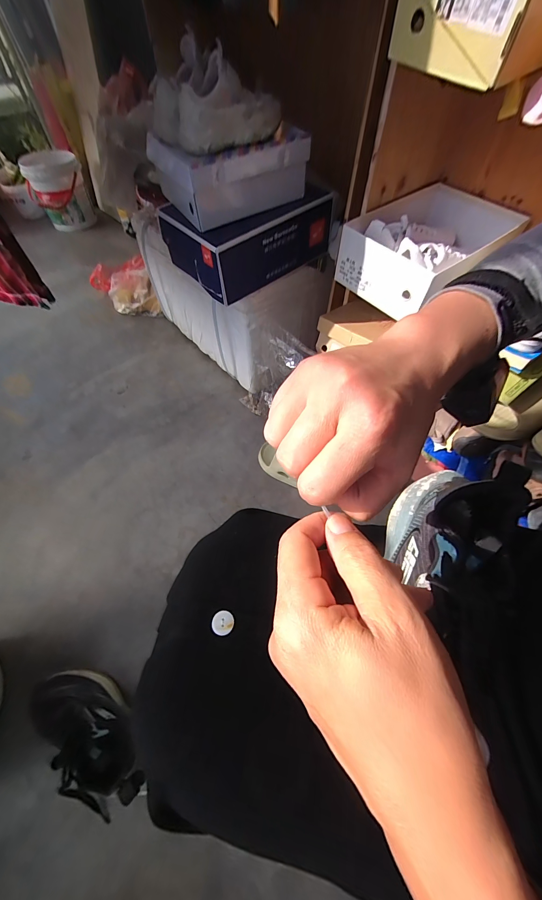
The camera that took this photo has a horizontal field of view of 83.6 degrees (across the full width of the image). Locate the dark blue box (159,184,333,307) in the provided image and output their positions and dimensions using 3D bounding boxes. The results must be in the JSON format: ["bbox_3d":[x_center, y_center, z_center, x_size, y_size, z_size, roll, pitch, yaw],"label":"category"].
[{"bbox_3d":[-0.046,-0.500,0.704,0.331,0.125,0.206,-36,64,-21],"label":"dark blue box"}]

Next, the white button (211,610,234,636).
[{"bbox_3d":[-0.045,0.161,0.283,0.020,0.005,0.020,0,57,0],"label":"white button"}]

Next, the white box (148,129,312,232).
[{"bbox_3d":[-0.078,-0.561,0.612,0.273,0.106,0.155,-29,61,-18],"label":"white box"}]

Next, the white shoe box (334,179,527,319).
[{"bbox_3d":[0.324,-0.408,0.618,0.325,0.108,0.219,-36,64,-21],"label":"white shoe box"}]

